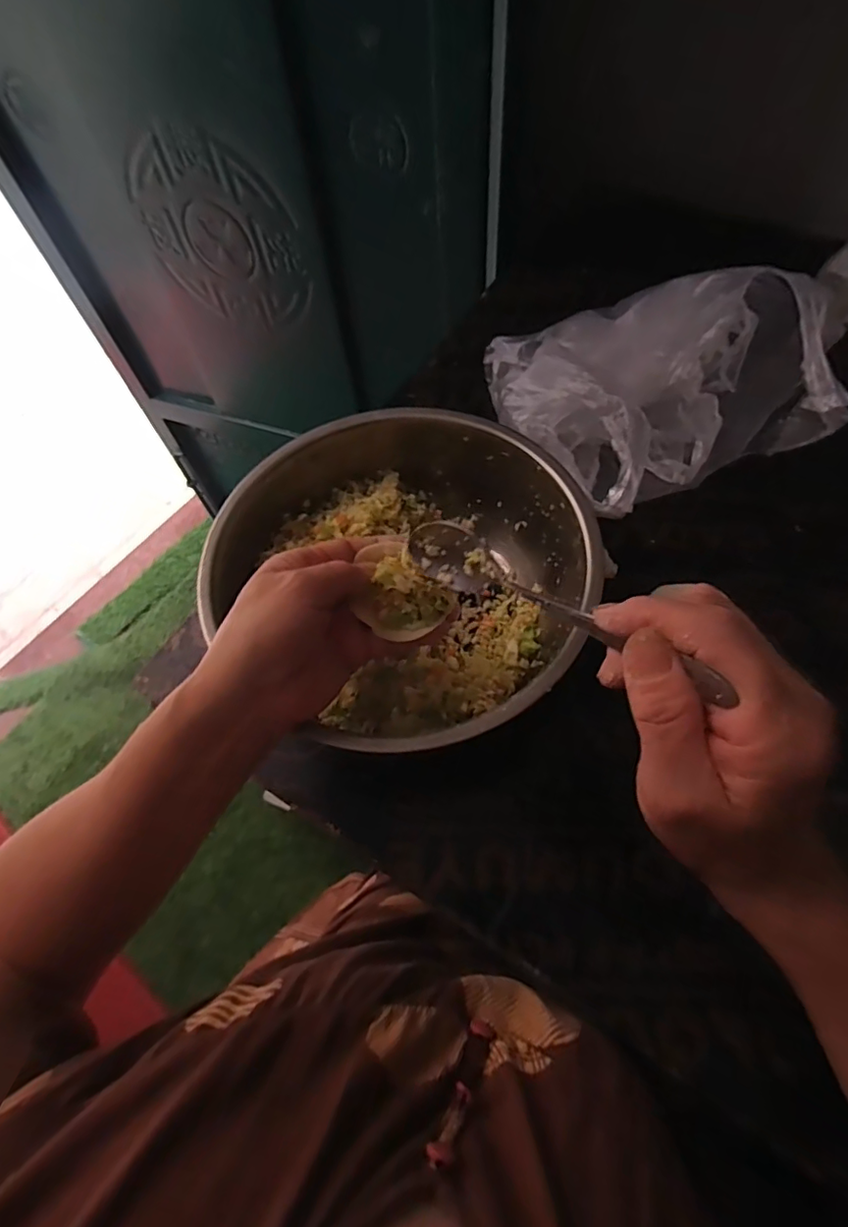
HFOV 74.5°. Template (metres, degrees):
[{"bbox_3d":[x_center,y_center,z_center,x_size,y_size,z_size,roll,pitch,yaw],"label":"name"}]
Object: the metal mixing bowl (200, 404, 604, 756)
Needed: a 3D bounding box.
[{"bbox_3d":[-0.014,-0.020,0.387,0.240,0.084,0.246,-37,66,-15],"label":"metal mixing bowl"}]

